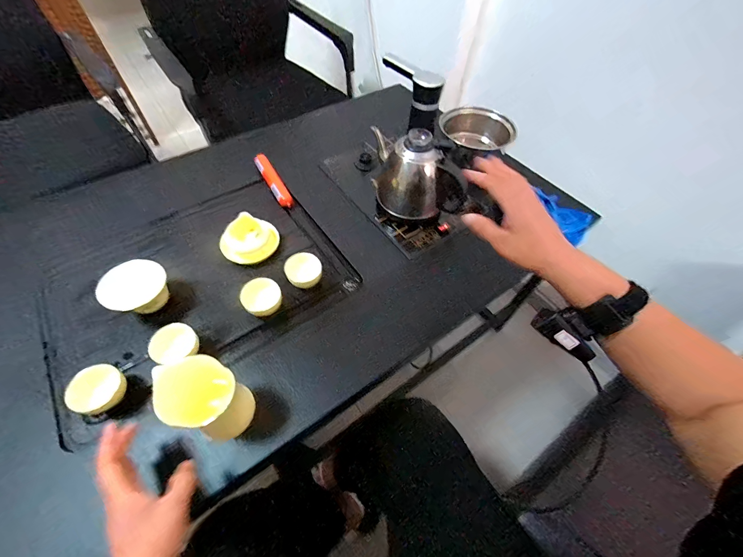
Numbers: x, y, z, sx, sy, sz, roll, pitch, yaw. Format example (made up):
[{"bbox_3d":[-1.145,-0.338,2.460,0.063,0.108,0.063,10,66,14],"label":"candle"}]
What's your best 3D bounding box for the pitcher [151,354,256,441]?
[{"bbox_3d":[-0.202,0.151,0.396,0.080,0.108,0.076,28,59,16],"label":"pitcher"}]

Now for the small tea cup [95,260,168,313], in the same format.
[{"bbox_3d":[-0.368,0.022,0.512,0.084,0.070,0.085,1,56,-2],"label":"small tea cup"}]

